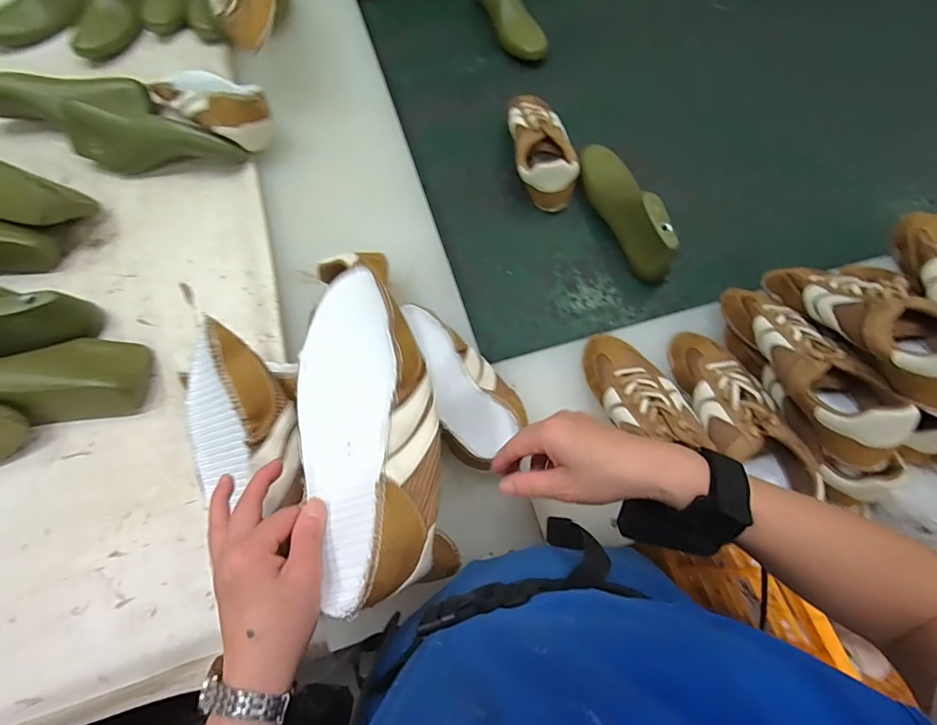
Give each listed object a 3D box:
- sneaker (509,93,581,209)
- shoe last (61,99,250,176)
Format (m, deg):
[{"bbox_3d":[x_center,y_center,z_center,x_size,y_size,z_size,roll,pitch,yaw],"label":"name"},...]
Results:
[{"bbox_3d":[0.115,-0.351,0.731,0.093,0.064,0.224,-4,69,-3],"label":"sneaker"},{"bbox_3d":[-0.451,-0.315,0.668,0.247,0.061,0.062,9,69,2],"label":"shoe last"}]

